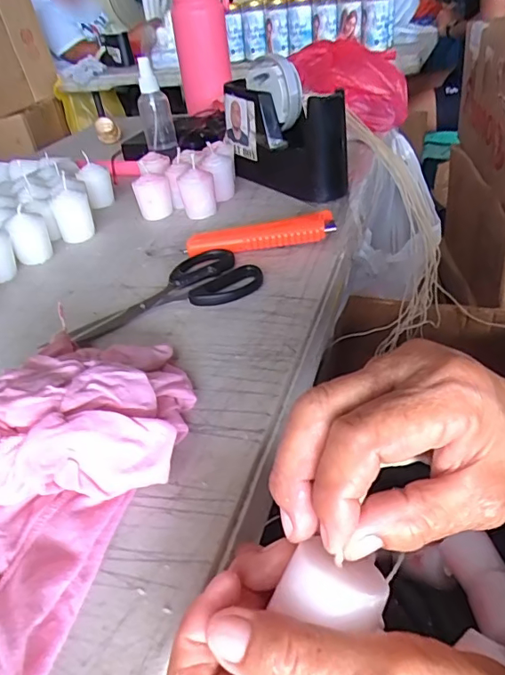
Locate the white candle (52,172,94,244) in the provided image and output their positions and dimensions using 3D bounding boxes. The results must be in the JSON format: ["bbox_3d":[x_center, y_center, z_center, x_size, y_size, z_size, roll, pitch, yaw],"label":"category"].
[{"bbox_3d":[-0.193,-0.138,0.529,0.036,0.057,0.035,-16,36,-12],"label":"white candle"}]

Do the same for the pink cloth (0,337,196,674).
[{"bbox_3d":[-0.100,0.068,0.227,0.107,0.055,0.249,3,37,15],"label":"pink cloth"}]

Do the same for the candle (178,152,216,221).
[{"bbox_3d":[-0.060,-0.157,0.535,0.037,0.049,0.038,-13,36,-7],"label":"candle"}]

